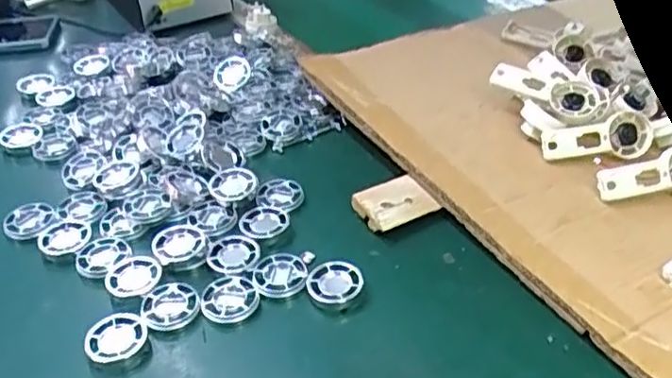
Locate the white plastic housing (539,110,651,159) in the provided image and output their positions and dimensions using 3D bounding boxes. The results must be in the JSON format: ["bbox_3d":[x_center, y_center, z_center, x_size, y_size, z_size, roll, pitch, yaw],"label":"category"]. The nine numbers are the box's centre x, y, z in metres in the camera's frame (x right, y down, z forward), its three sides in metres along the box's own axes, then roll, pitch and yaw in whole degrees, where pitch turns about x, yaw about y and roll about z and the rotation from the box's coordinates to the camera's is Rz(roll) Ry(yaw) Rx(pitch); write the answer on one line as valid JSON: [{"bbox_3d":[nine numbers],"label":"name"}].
[{"bbox_3d":[0.221,-0.043,0.557,0.097,0.038,0.016,-6,-4,-8],"label":"white plastic housing"}]

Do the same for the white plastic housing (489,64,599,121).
[{"bbox_3d":[0.187,-0.088,0.583,0.095,0.022,0.047,35,63,26],"label":"white plastic housing"}]

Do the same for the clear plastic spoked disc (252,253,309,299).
[{"bbox_3d":[-0.040,0.060,0.469,0.037,0.004,0.035,-3,38,2],"label":"clear plastic spoked disc"}]

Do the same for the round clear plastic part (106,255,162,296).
[{"bbox_3d":[-0.145,0.062,0.469,0.039,0.004,0.037,-3,38,2],"label":"round clear plastic part"}]

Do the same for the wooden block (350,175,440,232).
[{"bbox_3d":[0.046,0.013,0.524,0.055,0.014,0.043,-21,41,-21],"label":"wooden block"}]

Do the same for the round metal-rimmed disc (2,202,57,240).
[{"bbox_3d":[-0.246,0.024,0.527,0.040,0.007,0.034,-7,53,0],"label":"round metal-rimmed disc"}]

